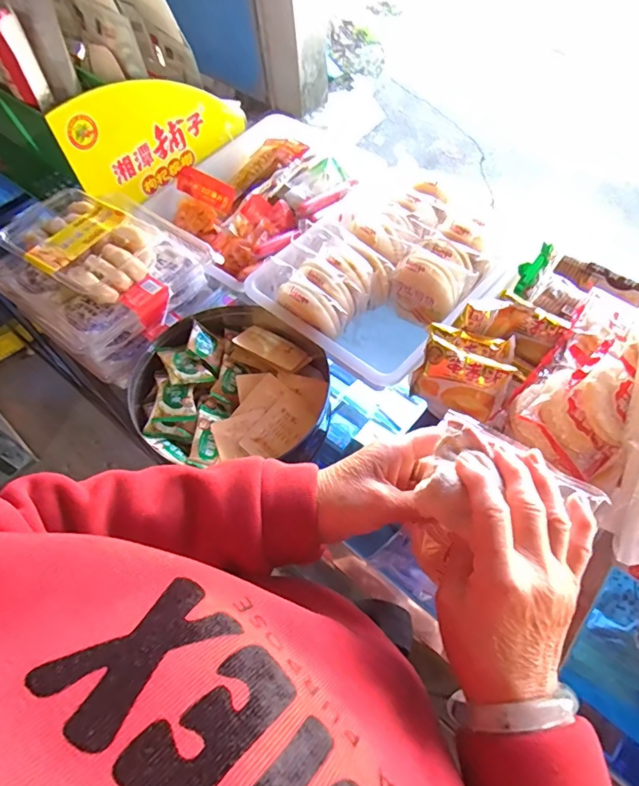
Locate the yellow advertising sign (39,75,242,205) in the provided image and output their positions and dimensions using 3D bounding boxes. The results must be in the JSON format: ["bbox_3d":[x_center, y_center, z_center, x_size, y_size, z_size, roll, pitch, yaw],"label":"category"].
[{"bbox_3d":[-0.229,-0.383,0.673,0.010,0.148,0.289,32,66,30],"label":"yellow advertising sign"}]

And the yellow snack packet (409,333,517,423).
[{"bbox_3d":[0.142,-0.008,0.482,0.088,0.071,0.024,28,26,13],"label":"yellow snack packet"}]

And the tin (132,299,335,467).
[{"bbox_3d":[-0.103,-0.023,0.567,0.227,0.064,0.219,-1,61,2],"label":"tin"}]

